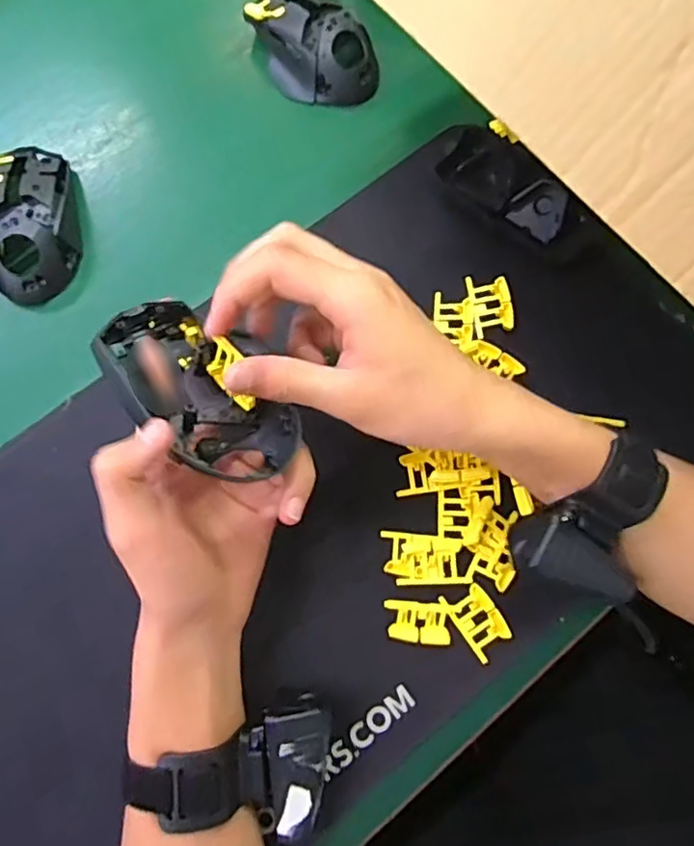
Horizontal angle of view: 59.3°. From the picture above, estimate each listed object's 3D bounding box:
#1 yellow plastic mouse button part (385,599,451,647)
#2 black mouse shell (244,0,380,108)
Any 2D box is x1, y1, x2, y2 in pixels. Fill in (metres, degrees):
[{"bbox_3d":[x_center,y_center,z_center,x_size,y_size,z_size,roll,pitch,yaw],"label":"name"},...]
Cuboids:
[{"bbox_3d":[0.042,0.119,0.363,0.039,0.008,0.024,7,92,-1],"label":"yellow plastic mouse button part"},{"bbox_3d":[-0.029,-0.282,0.457,0.109,0.035,0.062,43,79,10],"label":"black mouse shell"}]

